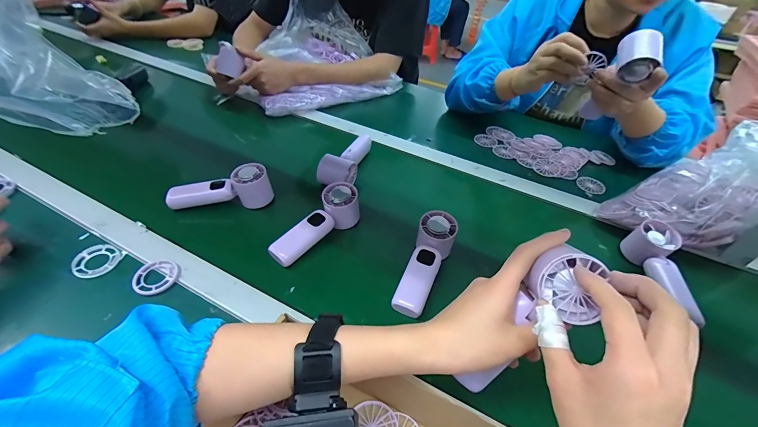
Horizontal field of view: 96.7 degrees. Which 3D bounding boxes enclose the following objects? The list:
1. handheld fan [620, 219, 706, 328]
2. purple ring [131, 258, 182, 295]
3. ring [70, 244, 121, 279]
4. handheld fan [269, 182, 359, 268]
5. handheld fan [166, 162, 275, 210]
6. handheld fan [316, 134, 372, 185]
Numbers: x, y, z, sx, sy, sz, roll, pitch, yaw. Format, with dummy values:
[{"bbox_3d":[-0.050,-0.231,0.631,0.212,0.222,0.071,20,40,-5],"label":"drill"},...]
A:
[{"bbox_3d":[0.419,0.081,0.484,0.051,0.048,0.153,2,44,-3],"label":"handheld fan"},{"bbox_3d":[-0.291,0.081,0.439,0.048,0.007,0.054,33,51,25],"label":"purple ring"},{"bbox_3d":[-0.379,0.062,0.451,0.050,0.010,0.052,3,44,-3],"label":"ring"},{"bbox_3d":[-0.090,0.014,0.499,0.051,0.050,0.152,30,50,24],"label":"handheld fan"},{"bbox_3d":[-0.254,-0.041,0.545,0.155,0.052,0.048,-6,45,-11],"label":"handheld fan"},{"bbox_3d":[-0.058,-0.112,0.634,0.059,0.049,0.157,15,45,10],"label":"handheld fan"}]

